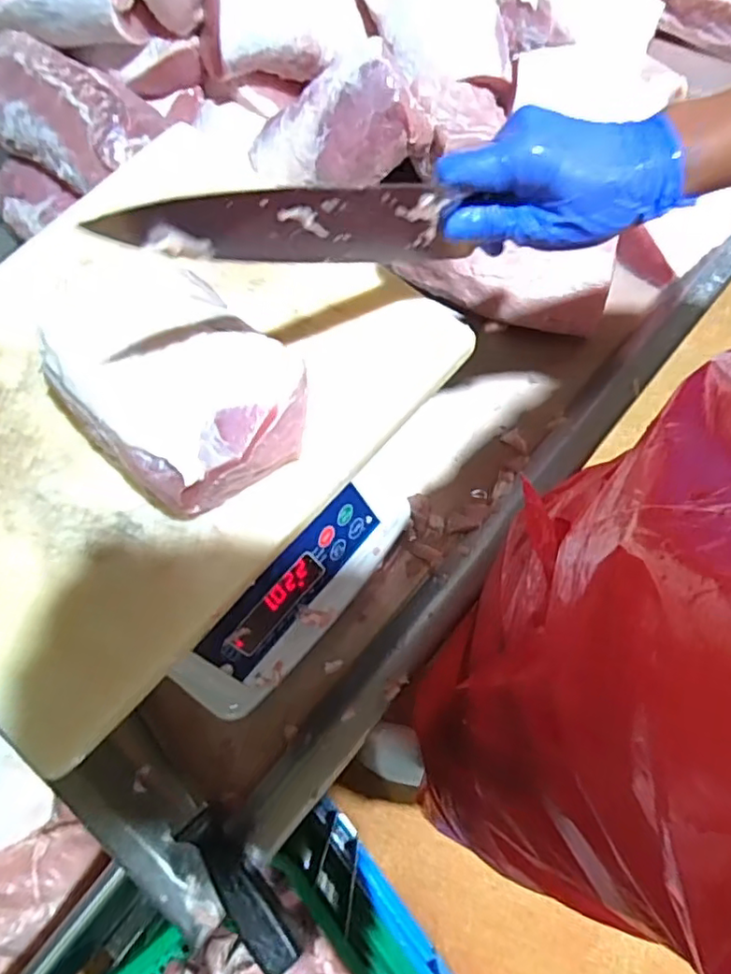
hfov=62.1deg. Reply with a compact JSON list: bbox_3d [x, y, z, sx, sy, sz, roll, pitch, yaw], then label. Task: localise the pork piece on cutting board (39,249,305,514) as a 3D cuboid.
[{"bbox_3d":[-0.124,-0.065,0.378,0.182,0.068,0.118,35,76,11],"label":"pork piece on cutting board"}]

